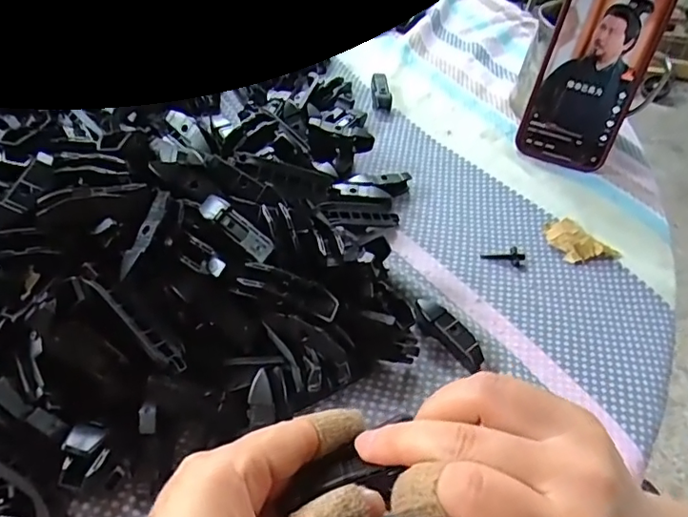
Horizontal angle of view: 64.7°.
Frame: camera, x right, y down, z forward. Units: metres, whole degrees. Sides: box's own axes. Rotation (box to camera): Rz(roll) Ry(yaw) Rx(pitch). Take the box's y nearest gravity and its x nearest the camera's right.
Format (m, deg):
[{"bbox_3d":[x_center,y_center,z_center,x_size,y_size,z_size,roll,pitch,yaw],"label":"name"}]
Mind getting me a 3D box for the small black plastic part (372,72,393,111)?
[{"bbox_3d":[0.034,-0.154,0.503,0.017,0.014,0.043,3,47,-5],"label":"small black plastic part"}]

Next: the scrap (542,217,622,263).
[{"bbox_3d":[0.168,-0.013,0.389,0.036,0.010,0.045,-15,51,-20],"label":"scrap"}]

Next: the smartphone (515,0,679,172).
[{"bbox_3d":[0.200,-0.154,0.434,0.077,0.158,0.012,19,23,10],"label":"smartphone"}]

